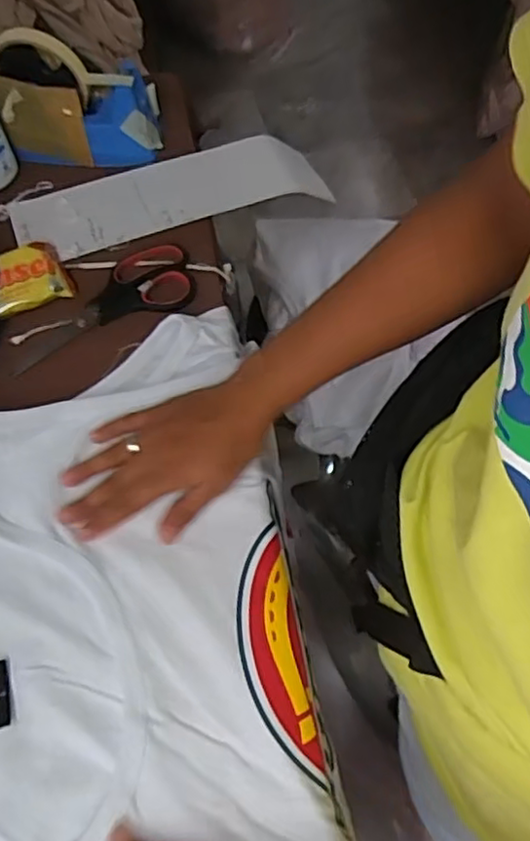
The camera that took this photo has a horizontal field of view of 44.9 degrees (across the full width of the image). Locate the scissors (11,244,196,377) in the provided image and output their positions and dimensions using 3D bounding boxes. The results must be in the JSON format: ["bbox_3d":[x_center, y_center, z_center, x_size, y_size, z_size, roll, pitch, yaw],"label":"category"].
[{"bbox_3d":[-0.139,-0.101,0.544,0.162,0.013,0.069,-22,66,-10],"label":"scissors"}]

